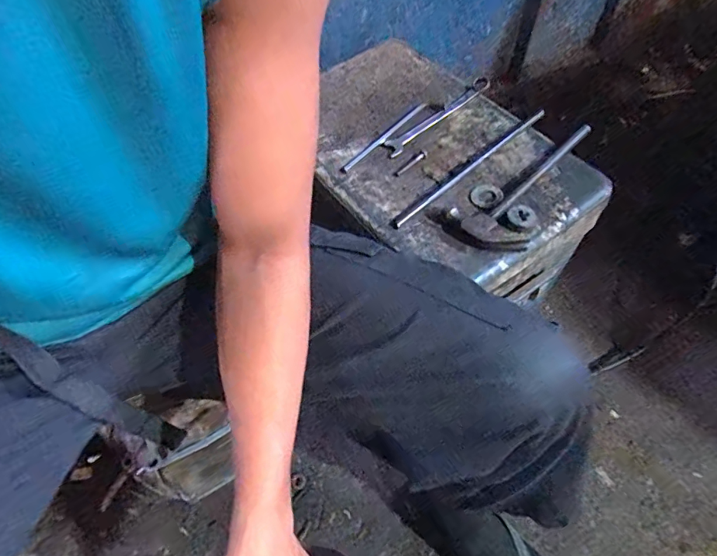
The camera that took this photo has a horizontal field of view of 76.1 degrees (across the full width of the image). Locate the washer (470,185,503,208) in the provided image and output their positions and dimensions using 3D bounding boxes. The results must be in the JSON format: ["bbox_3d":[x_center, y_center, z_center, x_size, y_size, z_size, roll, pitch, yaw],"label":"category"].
[{"bbox_3d":[0.175,-0.113,0.630,0.043,0.004,0.044,-6,47,6],"label":"washer"}]

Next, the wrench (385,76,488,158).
[{"bbox_3d":[0.126,-0.257,0.719,0.220,0.015,0.031,-37,65,-19],"label":"wrench"}]

